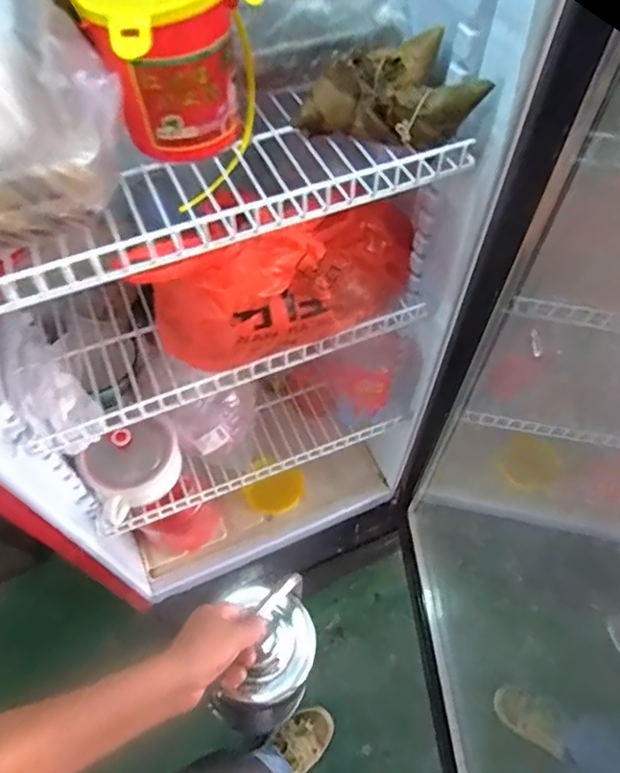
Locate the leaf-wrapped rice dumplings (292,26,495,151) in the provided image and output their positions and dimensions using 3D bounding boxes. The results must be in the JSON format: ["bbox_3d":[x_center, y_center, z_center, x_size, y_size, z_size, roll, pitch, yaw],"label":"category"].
[{"bbox_3d":[0.077,-0.275,0.500,0.160,0.060,0.108,12,60,8],"label":"leaf-wrapped rice dumplings"}]

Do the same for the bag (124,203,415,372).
[{"bbox_3d":[-0.014,-0.114,0.591,0.312,0.152,0.127,-19,61,-10],"label":"bag"}]

